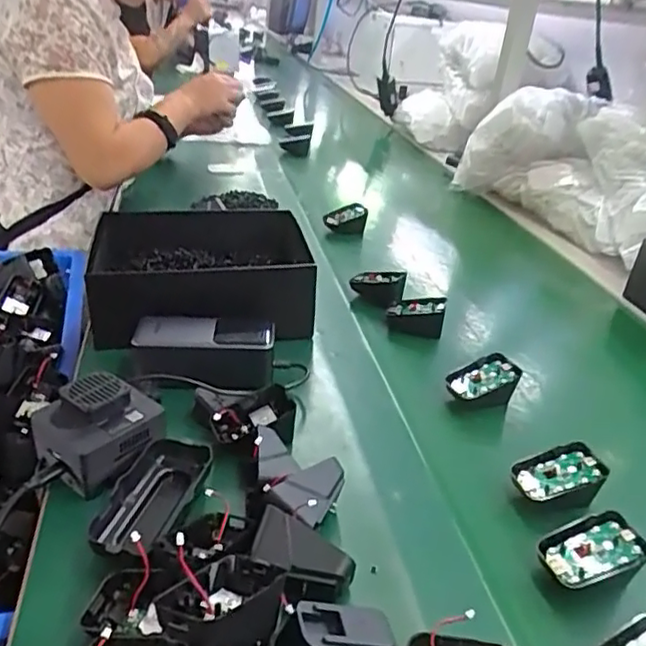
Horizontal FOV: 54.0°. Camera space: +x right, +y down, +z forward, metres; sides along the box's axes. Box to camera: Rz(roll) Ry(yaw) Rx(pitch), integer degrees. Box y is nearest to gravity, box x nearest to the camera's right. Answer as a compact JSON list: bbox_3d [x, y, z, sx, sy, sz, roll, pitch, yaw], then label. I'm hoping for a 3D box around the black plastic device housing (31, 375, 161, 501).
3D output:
[{"bbox_3d":[-0.174,0.084,0.493,0.072,0.060,0.074,27,33,34],"label":"black plastic device housing"}]

